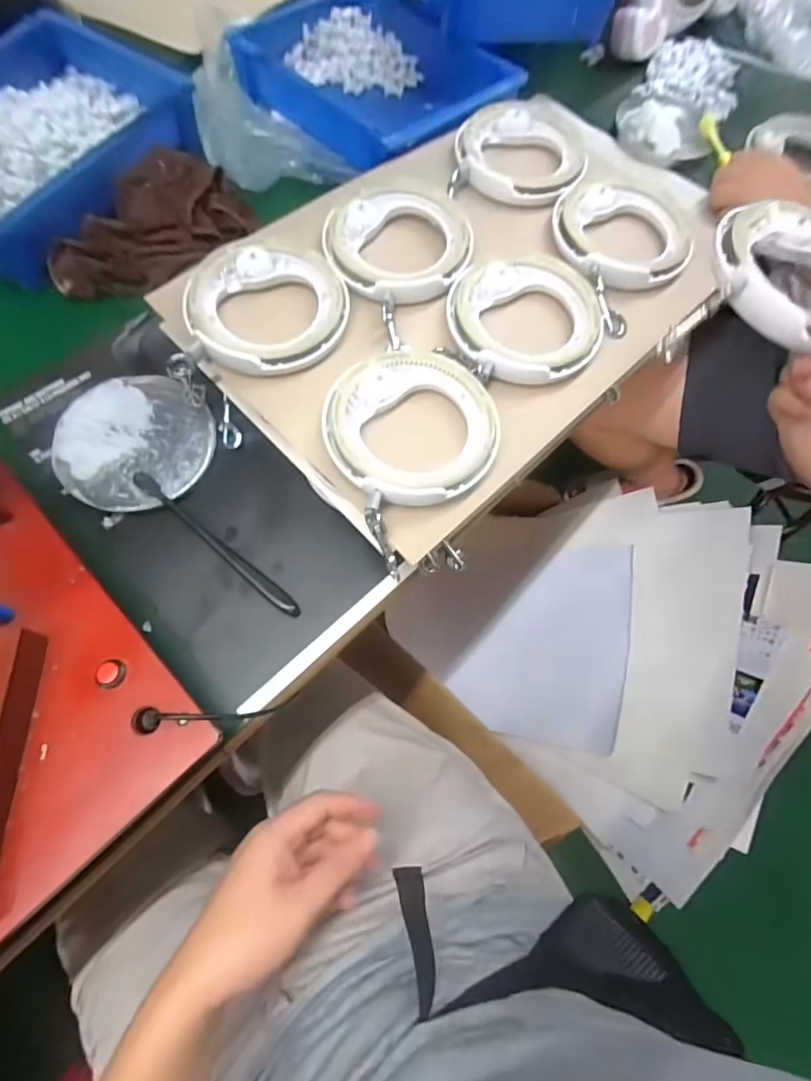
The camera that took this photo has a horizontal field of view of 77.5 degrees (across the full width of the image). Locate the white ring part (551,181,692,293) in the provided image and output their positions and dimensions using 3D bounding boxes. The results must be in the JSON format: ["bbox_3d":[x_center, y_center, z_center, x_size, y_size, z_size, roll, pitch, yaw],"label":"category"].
[{"bbox_3d":[0.207,-0.293,0.485,0.125,0.024,0.126,1,68,-3],"label":"white ring part"}]

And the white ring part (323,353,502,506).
[{"bbox_3d":[0.006,-0.085,0.389,0.130,0.024,0.125,1,68,-3],"label":"white ring part"}]

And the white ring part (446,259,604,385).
[{"bbox_3d":[0.104,-0.188,0.436,0.128,0.024,0.117,-6,68,-5],"label":"white ring part"}]

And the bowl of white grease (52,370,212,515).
[{"bbox_3d":[-0.233,-0.088,0.438,0.122,0.017,0.125,1,68,-3],"label":"bowl of white grease"}]

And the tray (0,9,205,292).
[{"bbox_3d":[-0.390,-0.432,0.537,0.245,0.047,0.354,25,69,7],"label":"tray"}]

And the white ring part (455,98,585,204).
[{"bbox_3d":[0.118,-0.400,0.520,0.129,0.017,0.136,6,68,0],"label":"white ring part"}]

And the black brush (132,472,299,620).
[{"bbox_3d":[-0.153,0.003,0.409,0.175,0.023,0.014,38,71,12],"label":"black brush"}]

